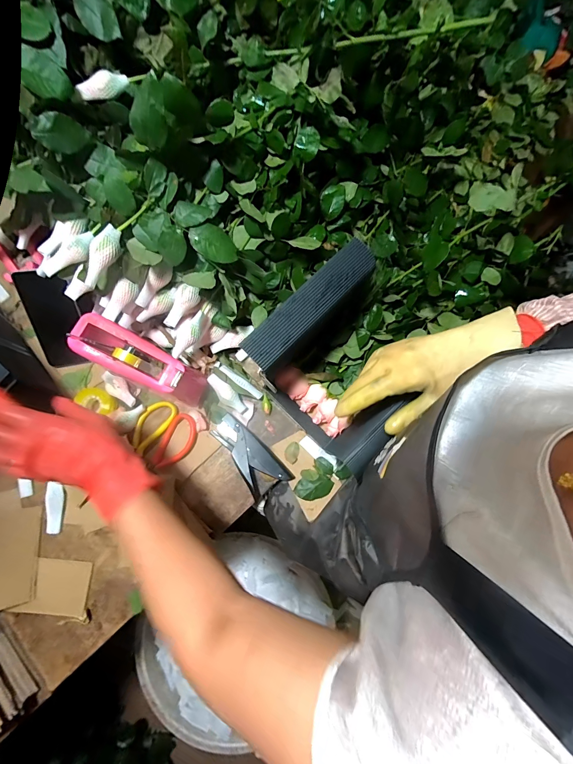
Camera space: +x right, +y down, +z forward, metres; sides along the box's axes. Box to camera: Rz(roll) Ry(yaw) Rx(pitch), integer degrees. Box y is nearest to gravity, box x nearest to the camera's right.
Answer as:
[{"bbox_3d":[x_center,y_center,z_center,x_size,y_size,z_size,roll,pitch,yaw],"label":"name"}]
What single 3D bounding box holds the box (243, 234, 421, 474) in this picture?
[{"bbox_3d":[0.089,-0.024,0.468,0.203,0.172,0.218,-43,83,-8],"label":"box"}]

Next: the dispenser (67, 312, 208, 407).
[{"bbox_3d":[-0.233,-0.035,0.518,0.198,0.089,0.073,26,80,4],"label":"dispenser"}]

